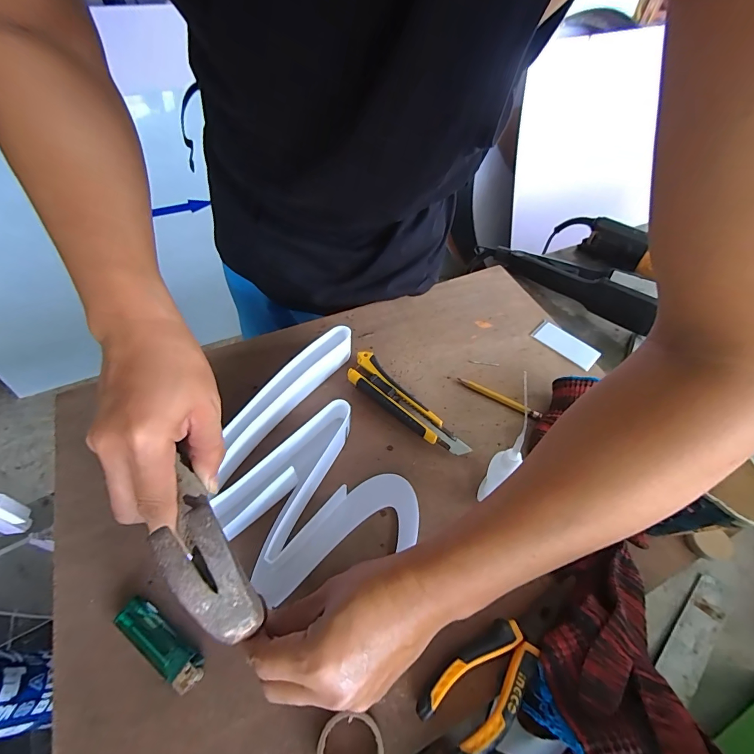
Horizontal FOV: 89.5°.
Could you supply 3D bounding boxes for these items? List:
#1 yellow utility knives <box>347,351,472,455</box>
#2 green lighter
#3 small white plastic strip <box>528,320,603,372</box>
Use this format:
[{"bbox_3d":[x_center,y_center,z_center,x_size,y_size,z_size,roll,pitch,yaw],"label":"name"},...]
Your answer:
[{"bbox_3d":[0.027,0.035,0.422,0.040,0.020,0.160,-34,65,-25],"label":"yellow utility knives"},{"bbox_3d":[-0.166,0.201,0.289,0.082,0.012,0.023,33,59,17],"label":"green lighter"},{"bbox_3d":[0.245,-0.043,0.496,0.082,0.004,0.035,38,71,22],"label":"small white plastic strip"}]

